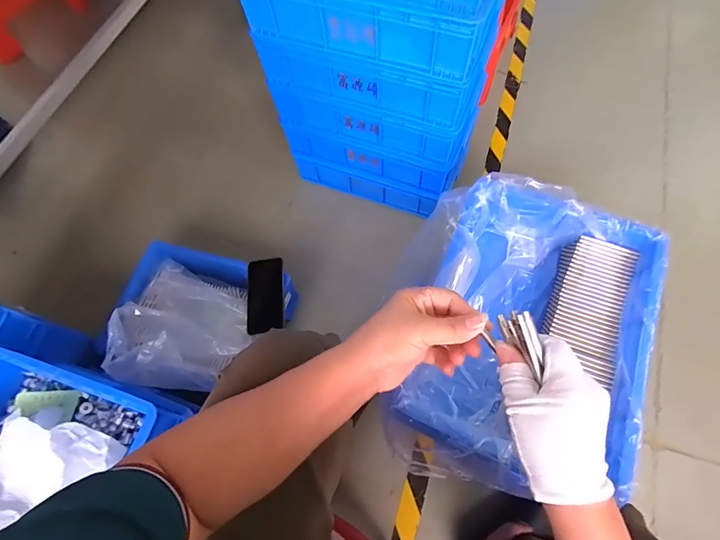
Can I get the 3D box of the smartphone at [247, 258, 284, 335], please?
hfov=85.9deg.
[{"bbox_3d":[-0.197,0.052,0.800,0.078,0.008,0.152,-7,74,5],"label":"smartphone"}]

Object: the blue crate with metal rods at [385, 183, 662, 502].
[{"bbox_3d":[0.261,0.079,0.611,0.319,0.130,0.415,21,69,12],"label":"blue crate with metal rods"}]

